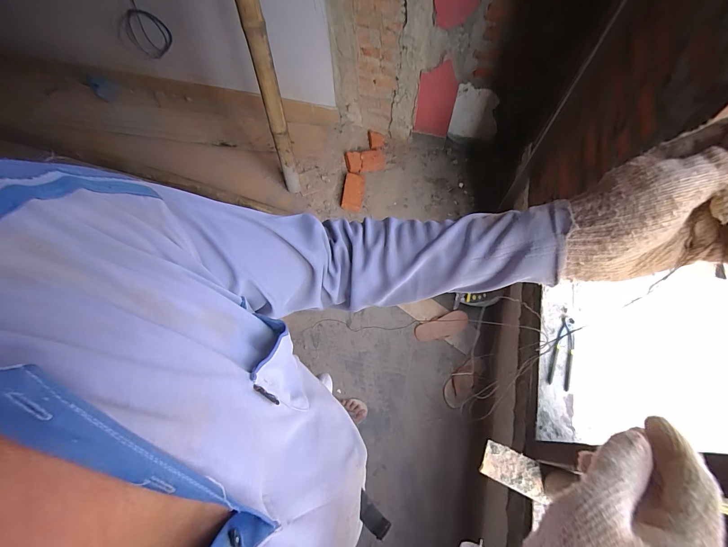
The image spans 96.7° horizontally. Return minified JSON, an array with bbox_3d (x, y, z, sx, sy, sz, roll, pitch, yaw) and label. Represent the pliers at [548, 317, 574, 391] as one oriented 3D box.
[{"bbox_3d":[0.580,0.227,0.934,0.056,0.014,0.212,23,66,11],"label":"pliers"}]

